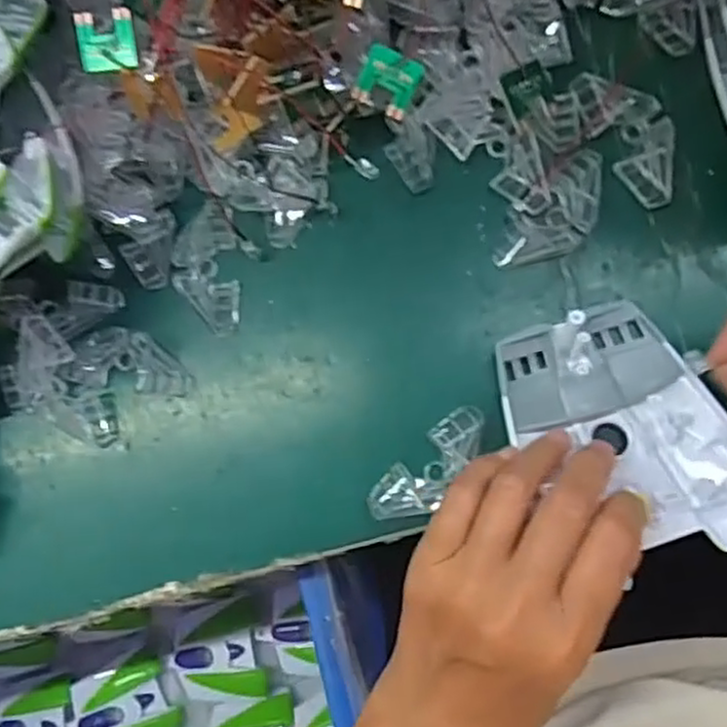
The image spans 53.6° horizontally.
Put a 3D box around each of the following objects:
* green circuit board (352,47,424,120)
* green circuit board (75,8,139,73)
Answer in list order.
[{"bbox_3d":[0.011,-0.126,0.322,0.025,0.004,0.026,26,104,-2],"label":"green circuit board"},{"bbox_3d":[-0.117,-0.147,0.329,0.026,0.006,0.025,-3,113,5],"label":"green circuit board"}]

